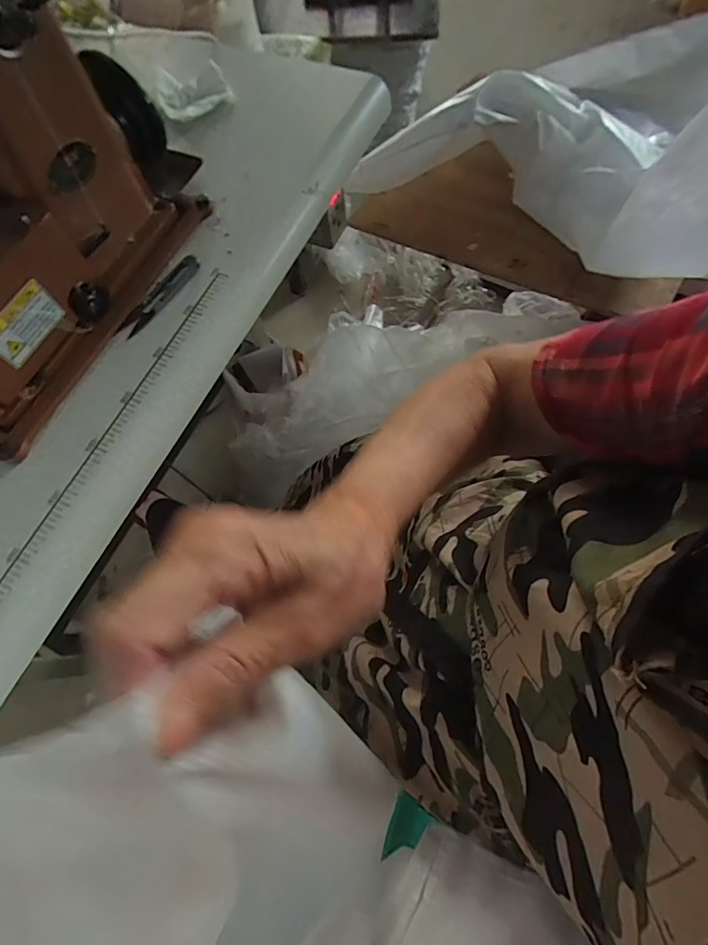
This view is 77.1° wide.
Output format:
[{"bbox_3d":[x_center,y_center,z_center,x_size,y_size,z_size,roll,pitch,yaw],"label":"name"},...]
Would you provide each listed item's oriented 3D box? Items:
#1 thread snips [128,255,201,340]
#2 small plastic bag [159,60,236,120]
[{"bbox_3d":[-0.186,-0.172,0.428,0.024,0.010,0.099,30,72,13],"label":"thread snips"},{"bbox_3d":[-0.196,-0.465,0.541,0.084,0.018,0.082,-22,69,-7],"label":"small plastic bag"}]

